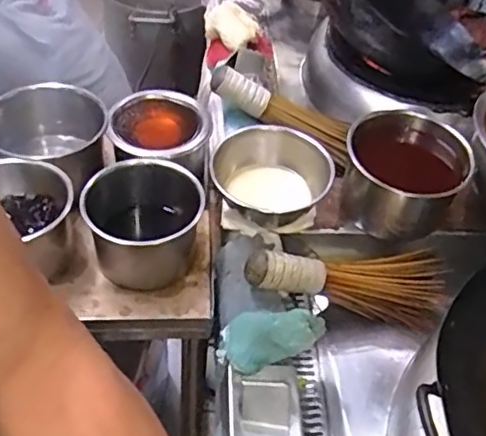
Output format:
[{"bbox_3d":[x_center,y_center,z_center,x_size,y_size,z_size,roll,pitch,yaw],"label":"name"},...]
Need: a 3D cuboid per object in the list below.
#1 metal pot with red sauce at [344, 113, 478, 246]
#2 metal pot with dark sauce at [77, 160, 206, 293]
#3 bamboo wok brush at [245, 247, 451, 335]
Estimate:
[{"bbox_3d":[0.231,-0.054,0.867,0.164,0.135,0.164,3,46,-4],"label":"metal pot with red sauce"},{"bbox_3d":[-0.137,0.003,0.804,0.148,0.093,0.154,11,46,4],"label":"metal pot with dark sauce"},{"bbox_3d":[0.142,0.083,0.793,0.288,0.071,0.101,10,44,-21],"label":"bamboo wok brush"}]

